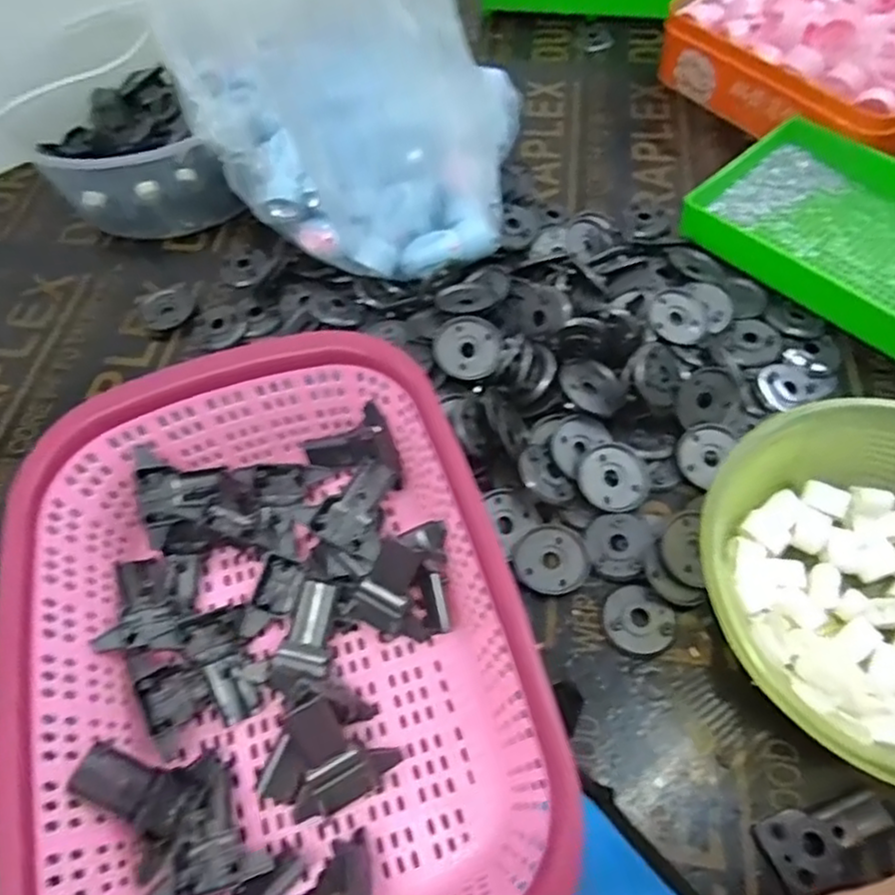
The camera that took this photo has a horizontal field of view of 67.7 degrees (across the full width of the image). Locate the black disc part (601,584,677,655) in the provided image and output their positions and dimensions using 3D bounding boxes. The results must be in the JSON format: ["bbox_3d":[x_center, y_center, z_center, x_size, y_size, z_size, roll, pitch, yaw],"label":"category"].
[{"bbox_3d":[0.107,0.097,0.375,0.036,0.006,0.039,-2,59,3],"label":"black disc part"}]

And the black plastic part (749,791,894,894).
[{"bbox_3d":[0.179,0.184,0.313,0.060,0.011,0.032,-18,60,-7],"label":"black plastic part"}]

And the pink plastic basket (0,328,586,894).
[{"bbox_3d":[-0.084,0.094,0.337,0.219,0.095,0.290,-18,60,-7],"label":"pink plastic basket"}]

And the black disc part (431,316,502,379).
[{"bbox_3d":[0.013,-0.066,0.438,0.044,0.004,0.043,0,75,-2],"label":"black disc part"}]

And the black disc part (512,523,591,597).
[{"bbox_3d":[0.062,0.065,0.393,0.042,0.004,0.042,-2,59,3],"label":"black disc part"}]

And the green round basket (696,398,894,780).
[{"bbox_3d":[0.224,0.073,0.340,0.191,0.065,0.179,-2,59,3],"label":"green round basket"}]

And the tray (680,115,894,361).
[{"bbox_3d":[0.313,-0.148,0.488,0.155,0.039,0.246,-39,65,-18],"label":"tray"}]

